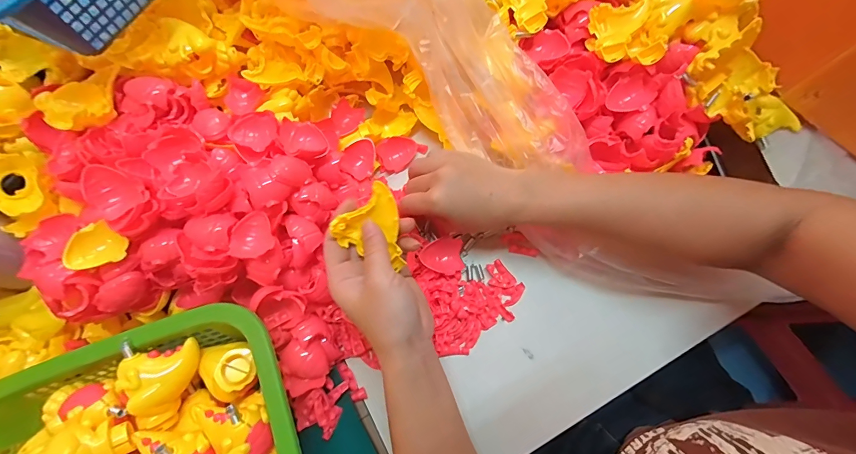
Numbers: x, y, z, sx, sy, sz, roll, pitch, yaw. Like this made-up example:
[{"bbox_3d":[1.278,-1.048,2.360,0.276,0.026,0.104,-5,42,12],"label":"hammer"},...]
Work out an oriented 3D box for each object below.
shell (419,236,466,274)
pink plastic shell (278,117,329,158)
[{"bbox_3d":[0.017,0.031,0.394,0.046,0.012,0.038,-26,74,-5],"label":"shell"},{"bbox_3d":[-0.123,-0.085,0.369,0.045,0.013,0.040,-3,64,-28],"label":"pink plastic shell"}]

